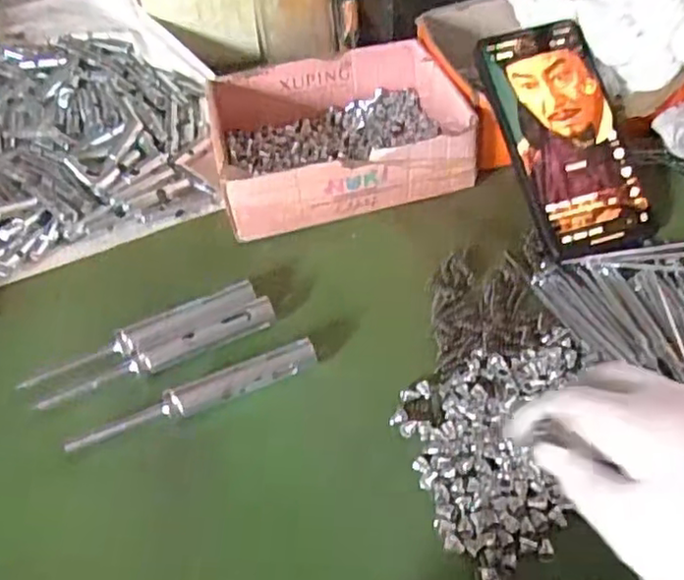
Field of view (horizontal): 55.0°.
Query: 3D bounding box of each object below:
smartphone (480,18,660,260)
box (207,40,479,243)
[{"bbox_3d":[0.148,-0.101,0.432,0.076,0.008,0.161,-15,79,-7],"label":"smartphone"},{"bbox_3d":[-0.006,-0.121,0.482,0.168,0.049,0.140,-13,50,-6],"label":"box"}]

